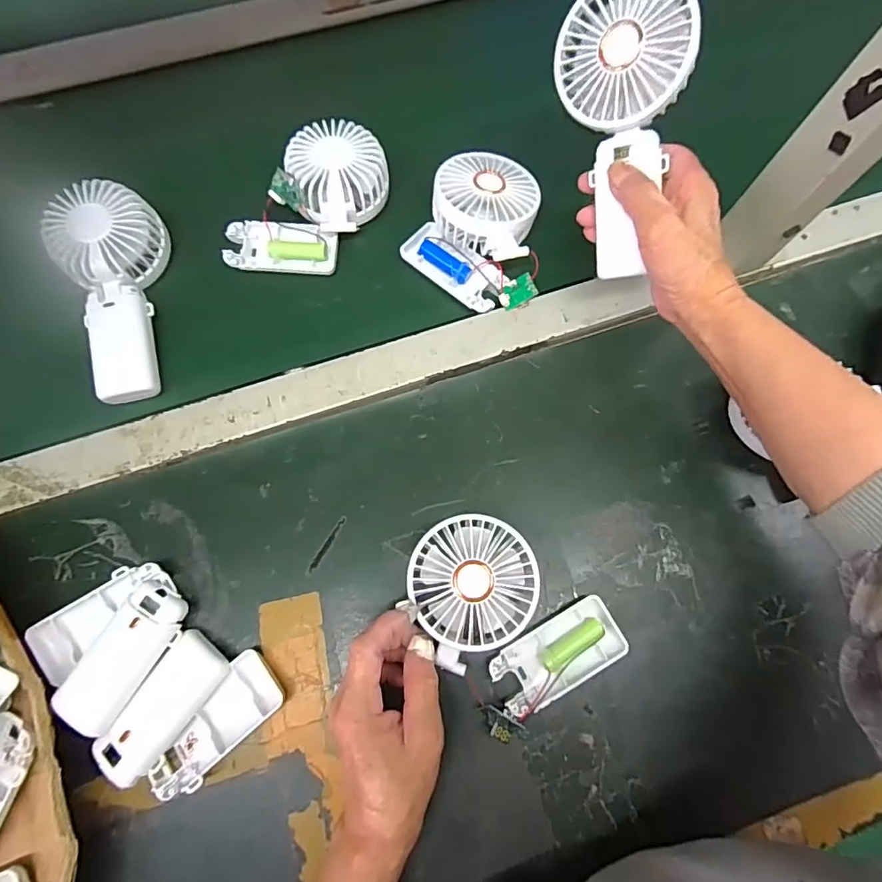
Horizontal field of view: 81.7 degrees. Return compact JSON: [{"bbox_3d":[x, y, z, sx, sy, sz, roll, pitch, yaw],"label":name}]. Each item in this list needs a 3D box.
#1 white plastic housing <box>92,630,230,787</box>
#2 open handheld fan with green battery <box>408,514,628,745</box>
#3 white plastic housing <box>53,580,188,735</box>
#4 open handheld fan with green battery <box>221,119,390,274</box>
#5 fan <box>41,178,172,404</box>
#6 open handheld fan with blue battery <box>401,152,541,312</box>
[{"bbox_3d":[-0.187,0.181,0.347,0.040,0.021,0.093,34,78,7],"label":"white plastic housing"},{"bbox_3d":[0.045,0.118,0.356,0.109,0.046,0.141,-38,75,-10],"label":"open handheld fan with green battery"},{"bbox_3d":[-0.216,0.144,0.345,0.043,0.013,0.093,30,78,6],"label":"white plastic housing"},{"bbox_3d":[-0.113,-0.202,0.447,0.084,0.062,0.154,38,79,8],"label":"open handheld fan with green battery"},{"bbox_3d":[-0.266,-0.119,0.419,0.077,0.040,0.179,-11,85,-2],"label":"fan"},{"bbox_3d":[0.027,-0.179,0.433,0.107,0.054,0.122,3,76,-1],"label":"open handheld fan with blue battery"}]

